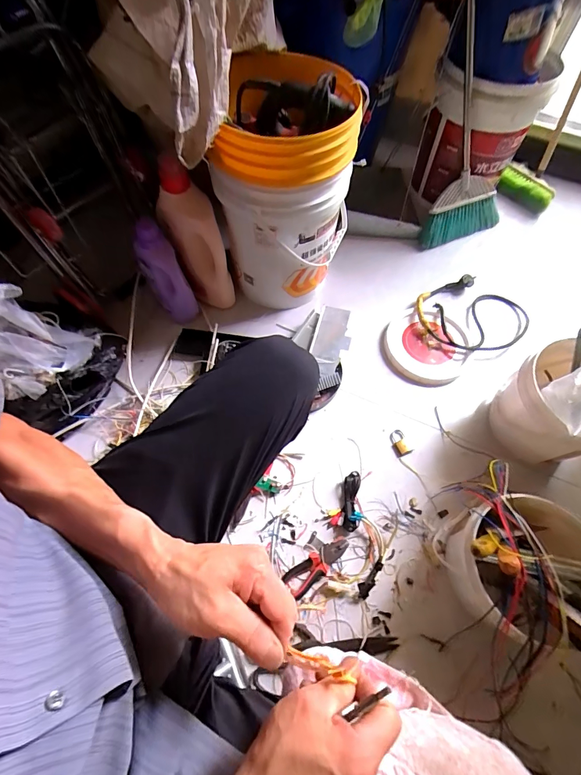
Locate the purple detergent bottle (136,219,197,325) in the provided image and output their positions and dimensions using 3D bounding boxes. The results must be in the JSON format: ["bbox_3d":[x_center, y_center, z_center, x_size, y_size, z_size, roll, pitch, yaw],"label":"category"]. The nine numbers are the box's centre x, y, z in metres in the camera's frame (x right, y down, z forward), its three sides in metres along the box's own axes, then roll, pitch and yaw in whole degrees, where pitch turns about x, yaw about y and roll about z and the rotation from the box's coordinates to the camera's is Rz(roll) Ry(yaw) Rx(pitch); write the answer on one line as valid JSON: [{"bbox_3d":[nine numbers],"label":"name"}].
[{"bbox_3d":[-0.304,-0.271,0.918,0.081,0.257,0.107,-32,67,-16],"label":"purple detergent bottle"}]

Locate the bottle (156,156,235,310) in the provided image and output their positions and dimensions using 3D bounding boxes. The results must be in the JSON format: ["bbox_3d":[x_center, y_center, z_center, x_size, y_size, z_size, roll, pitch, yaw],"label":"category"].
[{"bbox_3d":[-0.225,-0.345,0.892,0.108,0.346,0.134,-27,66,-13],"label":"bottle"}]

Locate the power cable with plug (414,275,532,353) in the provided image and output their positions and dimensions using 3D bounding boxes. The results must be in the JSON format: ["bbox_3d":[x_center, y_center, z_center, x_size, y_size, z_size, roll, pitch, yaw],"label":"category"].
[{"bbox_3d":[0.492,-0.194,1.019,0.279,0.072,0.258,0,63,0],"label":"power cable with plug"}]

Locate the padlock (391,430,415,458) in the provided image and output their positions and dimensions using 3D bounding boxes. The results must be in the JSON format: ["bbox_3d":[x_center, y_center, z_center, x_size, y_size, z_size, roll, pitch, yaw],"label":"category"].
[{"bbox_3d":[0.255,0.128,0.867,0.039,0.011,0.061,-20,65,-10],"label":"padlock"}]

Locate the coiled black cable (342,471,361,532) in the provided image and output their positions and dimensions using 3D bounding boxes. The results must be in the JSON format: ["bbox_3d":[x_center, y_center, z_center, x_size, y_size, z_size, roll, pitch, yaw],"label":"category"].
[{"bbox_3d":[0.129,0.241,0.795,0.033,0.023,0.124,9,64,4],"label":"coiled black cable"}]

